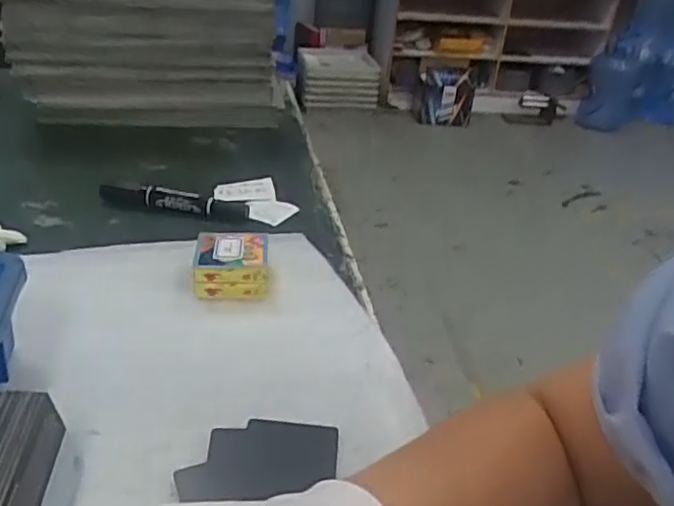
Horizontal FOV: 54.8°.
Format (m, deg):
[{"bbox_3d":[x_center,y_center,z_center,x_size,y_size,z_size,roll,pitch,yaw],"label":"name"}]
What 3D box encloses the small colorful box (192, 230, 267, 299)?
[{"bbox_3d":[-0.083,0.008,0.513,0.056,0.034,0.056,3,30,-7],"label":"small colorful box"}]

